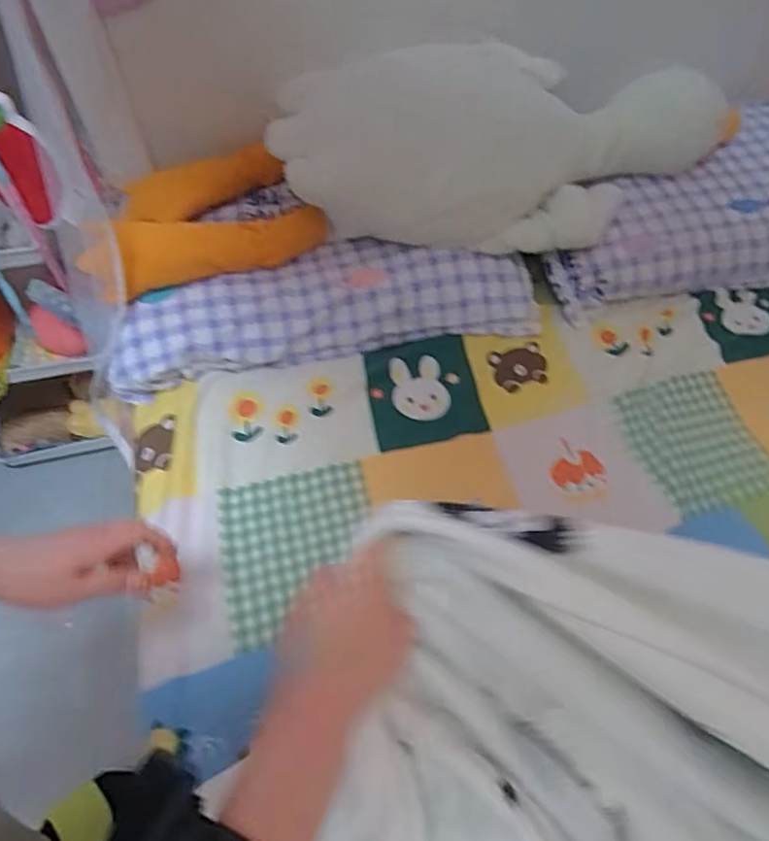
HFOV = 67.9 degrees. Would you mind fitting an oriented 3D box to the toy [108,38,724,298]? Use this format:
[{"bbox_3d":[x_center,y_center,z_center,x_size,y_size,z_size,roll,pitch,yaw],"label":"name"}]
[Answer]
[{"bbox_3d":[0.091,-0.406,0.909,0.985,0.188,0.293,-10,56,-7],"label":"toy"}]

